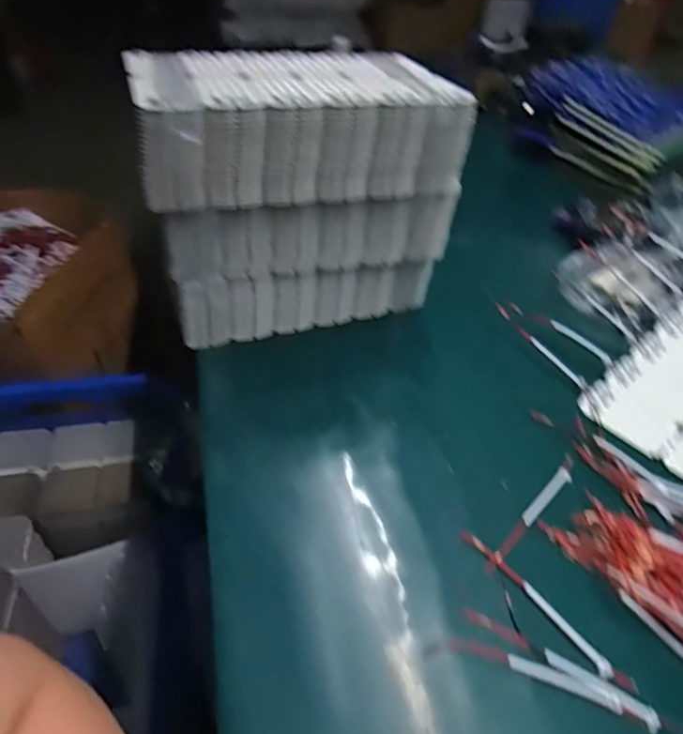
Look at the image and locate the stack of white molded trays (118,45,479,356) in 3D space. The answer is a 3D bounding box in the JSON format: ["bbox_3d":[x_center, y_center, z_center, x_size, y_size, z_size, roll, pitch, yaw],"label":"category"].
[{"bbox_3d":[-0.046,-0.185,0.593,0.299,0.263,0.176,-13,46,-14],"label":"stack of white molded trays"}]

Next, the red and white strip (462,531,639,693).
[{"bbox_3d":[0.153,0.182,0.412,0.013,0.004,0.151,-30,52,-28],"label":"red and white strip"}]

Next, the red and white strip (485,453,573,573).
[{"bbox_3d":[0.171,0.127,0.473,0.015,0.004,0.152,33,53,28],"label":"red and white strip"}]

